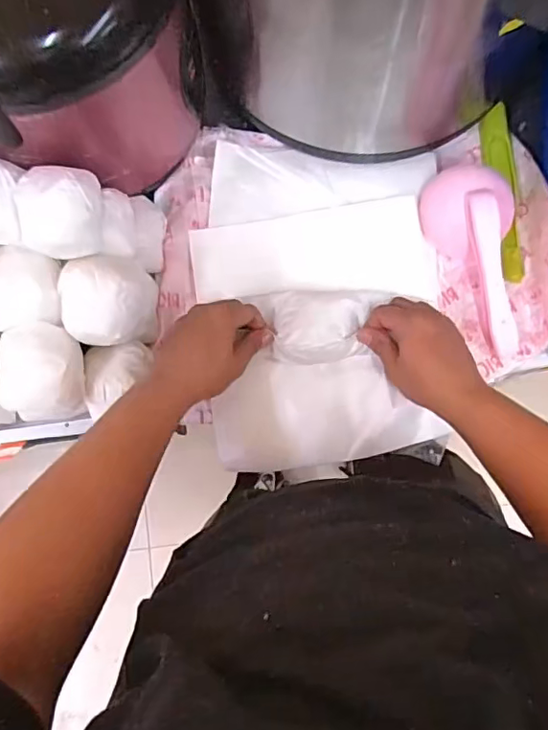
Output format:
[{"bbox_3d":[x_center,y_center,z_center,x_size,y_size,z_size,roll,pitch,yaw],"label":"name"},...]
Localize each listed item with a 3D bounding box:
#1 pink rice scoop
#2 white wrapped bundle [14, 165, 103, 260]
[{"bbox_3d":[0.212,-0.114,0.563,0.087,0.065,0.207,-6,85,-1],"label":"pink rice scoop"},{"bbox_3d":[-0.187,-0.132,0.472,0.065,0.041,0.069,-1,85,-1],"label":"white wrapped bundle"}]

